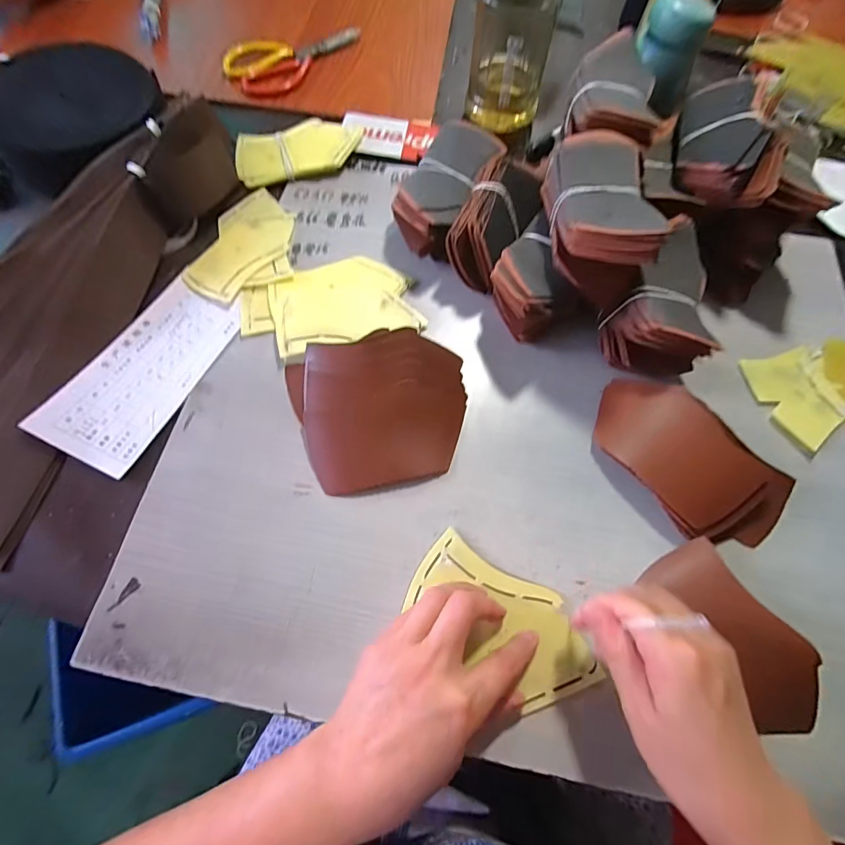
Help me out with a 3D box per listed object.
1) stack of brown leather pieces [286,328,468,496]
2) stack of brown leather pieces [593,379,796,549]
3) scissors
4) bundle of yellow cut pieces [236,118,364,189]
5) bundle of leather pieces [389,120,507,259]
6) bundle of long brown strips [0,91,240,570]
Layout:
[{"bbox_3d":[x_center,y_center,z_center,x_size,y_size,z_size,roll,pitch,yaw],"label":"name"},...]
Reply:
[{"bbox_3d":[-0.034,-0.014,0.372,0.151,0.032,0.130,-9,66,-7],"label":"stack of brown leather pieces"},{"bbox_3d":[0.223,0.032,0.361,0.091,0.040,0.170,-41,73,-19],"label":"stack of brown leather pieces"},{"bbox_3d":[-0.171,-0.517,0.599,0.077,0.029,0.207,40,69,15],"label":"scissors"},{"bbox_3d":[-0.144,-0.320,0.508,0.145,0.020,0.079,-14,66,-9],"label":"bundle of yellow cut pieces"},{"bbox_3d":[0.023,-0.244,0.464,0.077,0.061,0.160,24,66,8],"label":"bundle of leather pieces"},{"bbox_3d":[-0.362,-0.137,0.389,0.228,0.058,0.478,15,65,4],"label":"bundle of long brown strips"}]

